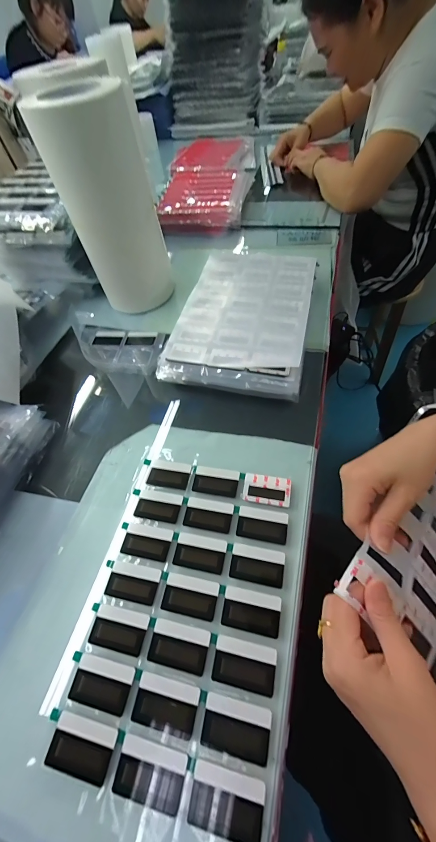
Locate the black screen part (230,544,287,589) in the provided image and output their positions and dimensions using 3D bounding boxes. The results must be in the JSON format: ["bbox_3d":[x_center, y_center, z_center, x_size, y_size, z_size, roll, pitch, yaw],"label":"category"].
[{"bbox_3d":[0.040,0.148,0.308,0.053,0.006,0.033,8,58,11],"label":"black screen part"}]

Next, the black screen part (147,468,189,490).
[{"bbox_3d":[-0.062,0.072,0.373,0.051,0.004,0.022,7,58,11],"label":"black screen part"}]

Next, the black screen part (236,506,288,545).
[{"bbox_3d":[0.049,0.114,0.330,0.054,0.004,0.033,7,58,11],"label":"black screen part"}]

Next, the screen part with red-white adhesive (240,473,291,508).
[{"bbox_3d":[0.057,0.080,0.350,0.054,0.006,0.034,7,58,11],"label":"screen part with red-white adhesive"}]

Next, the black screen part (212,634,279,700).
[{"bbox_3d":[0.024,0.216,0.266,0.053,0.004,0.033,7,58,11],"label":"black screen part"}]

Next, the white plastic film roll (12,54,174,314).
[{"bbox_3d":[-0.162,-0.330,0.471,0.104,0.287,0.111,-3,57,4],"label":"white plastic film roll"}]

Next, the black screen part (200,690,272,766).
[{"bbox_3d":[0.015,0.250,0.244,0.053,0.004,0.033,7,58,11],"label":"black screen part"}]

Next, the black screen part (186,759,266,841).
[{"bbox_3d":[0.006,0.284,0.223,0.054,0.005,0.034,8,58,12],"label":"black screen part"}]

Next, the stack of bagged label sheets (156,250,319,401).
[{"bbox_3d":[0.046,-0.174,0.492,0.201,0.057,0.305,9,58,12],"label":"stack of bagged label sheets"}]

